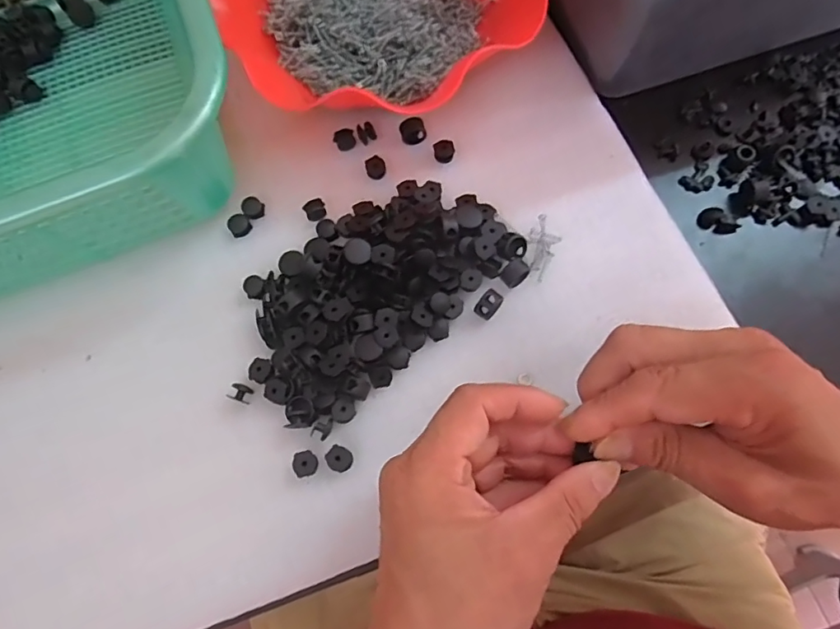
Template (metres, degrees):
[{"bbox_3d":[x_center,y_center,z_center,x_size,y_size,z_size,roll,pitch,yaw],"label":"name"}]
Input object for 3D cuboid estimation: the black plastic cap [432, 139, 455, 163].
[{"bbox_3d":[0.016,-0.108,0.341,0.014,0.007,0.015,-1,74,2],"label":"black plastic cap"}]

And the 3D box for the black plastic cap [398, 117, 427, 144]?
[{"bbox_3d":[-0.005,-0.122,0.345,0.016,0.010,0.013,-13,74,-2],"label":"black plastic cap"}]

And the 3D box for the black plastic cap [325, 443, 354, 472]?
[{"bbox_3d":[-0.045,0.080,0.287,0.015,0.006,0.012,24,77,8],"label":"black plastic cap"}]

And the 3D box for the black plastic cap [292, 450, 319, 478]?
[{"bbox_3d":[-0.063,0.082,0.287,0.012,0.008,0.013,-1,74,2],"label":"black plastic cap"}]

